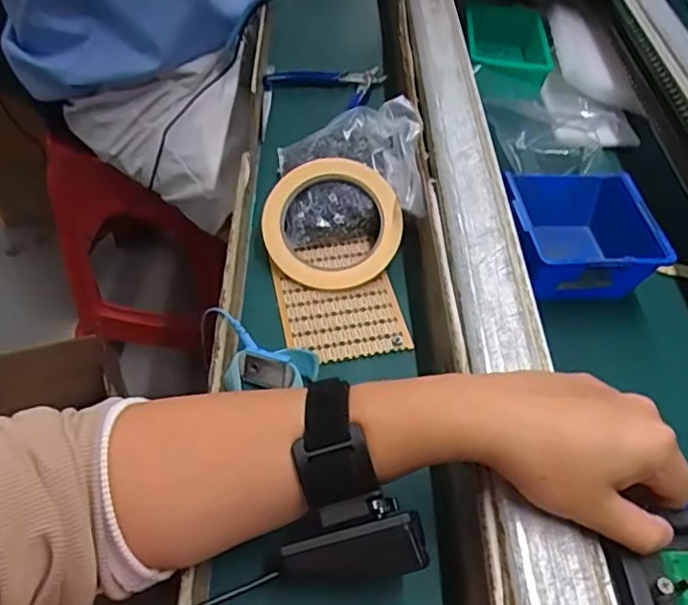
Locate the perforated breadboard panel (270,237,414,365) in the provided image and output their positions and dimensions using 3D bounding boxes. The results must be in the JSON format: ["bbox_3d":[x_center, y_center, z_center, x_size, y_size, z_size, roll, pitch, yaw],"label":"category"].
[{"bbox_3d":[-0.005,-0.003,0.450,0.084,0.008,0.106,-10,50,-9],"label":"perforated breadboard panel"}]

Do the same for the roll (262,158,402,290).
[{"bbox_3d":[-0.009,-0.060,0.467,0.102,0.016,0.103,16,77,5],"label":"roll"}]

